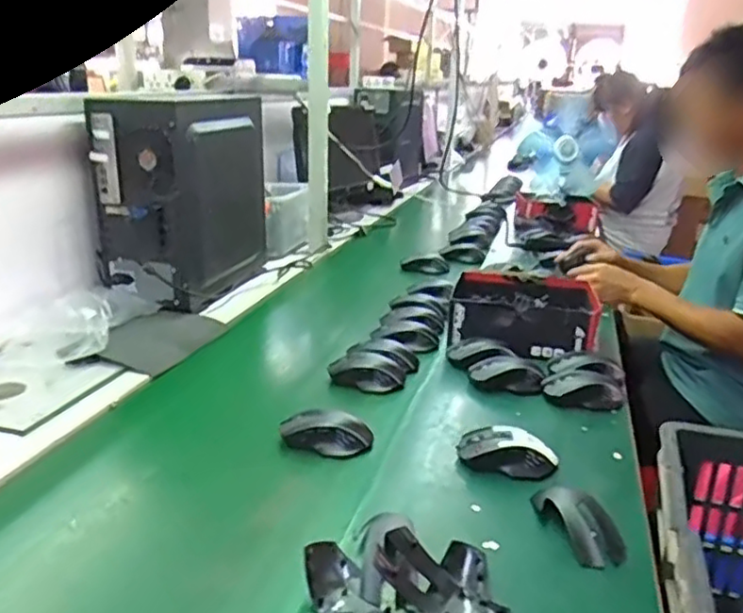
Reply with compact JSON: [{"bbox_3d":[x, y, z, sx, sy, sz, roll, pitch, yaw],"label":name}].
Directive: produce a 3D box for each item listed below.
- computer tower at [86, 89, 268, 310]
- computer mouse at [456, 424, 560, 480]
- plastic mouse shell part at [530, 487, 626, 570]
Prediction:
[{"bbox_3d":[-0.370,-0.219,1.346,0.185,0.379,0.347,7,19,14],"label":"computer tower"},{"bbox_3d":[0.163,0.179,0.802,0.119,0.038,0.054,6,19,11],"label":"computer mouse"},{"bbox_3d":[0.213,0.215,0.686,0.057,0.035,0.114,-5,20,-20],"label":"plastic mouse shell part"}]

